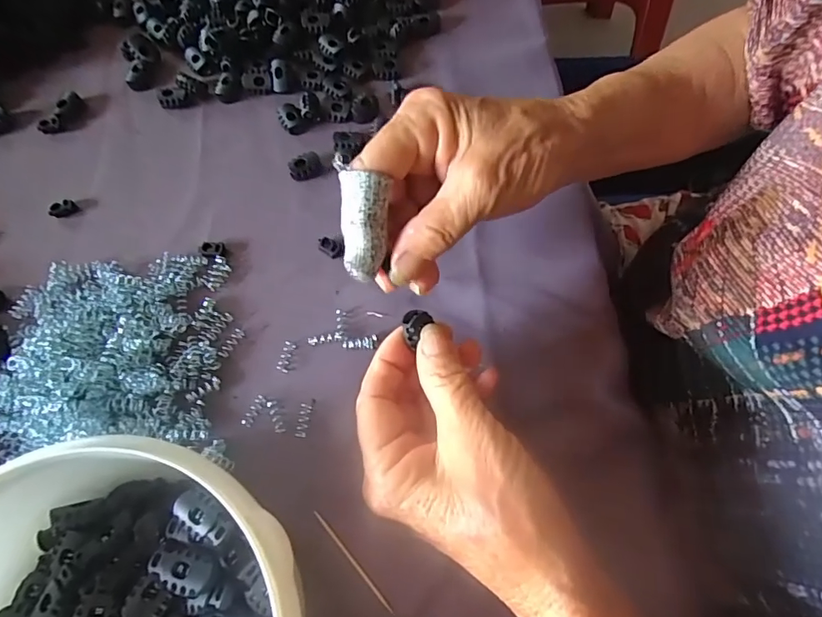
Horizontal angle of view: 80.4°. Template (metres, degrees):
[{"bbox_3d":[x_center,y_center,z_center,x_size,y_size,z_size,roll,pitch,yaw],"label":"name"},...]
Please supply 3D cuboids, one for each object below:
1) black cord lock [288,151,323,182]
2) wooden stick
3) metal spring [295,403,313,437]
[{"bbox_3d":[-0.072,-0.097,0.331,0.021,0.011,0.018,-11,69,-3],"label":"black cord lock"},{"bbox_3d":[-0.030,0.128,0.248,0.004,0.005,0.061,-40,73,-13],"label":"wooden stick"},{"bbox_3d":[-0.060,0.062,0.272,0.006,0.004,0.018,5,69,3],"label":"metal spring"}]

